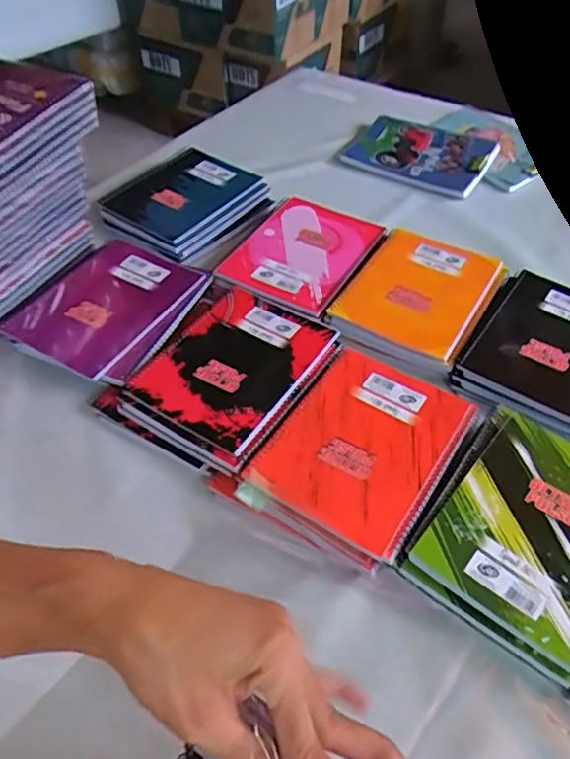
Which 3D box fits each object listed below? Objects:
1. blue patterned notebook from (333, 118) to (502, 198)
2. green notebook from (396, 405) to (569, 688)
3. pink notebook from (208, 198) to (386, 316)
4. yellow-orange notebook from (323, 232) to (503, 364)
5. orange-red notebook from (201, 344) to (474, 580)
[{"bbox_3d":[0.220,-0.373,0.961,0.221,0.019,0.160,21,52,18],"label":"blue patterned notebook"},{"bbox_3d":[0.223,0.126,0.513,0.155,0.017,0.210,31,58,24],"label":"green notebook"},{"bbox_3d":[0.026,-0.171,0.770,0.154,0.012,0.210,24,53,19],"label":"pink notebook"},{"bbox_3d":[0.168,-0.114,0.713,0.156,0.007,0.199,24,56,20],"label":"yellow-orange notebook"},{"bbox_3d":[0.067,0.064,0.563,0.163,0.027,0.211,27,57,22],"label":"orange-red notebook"}]

